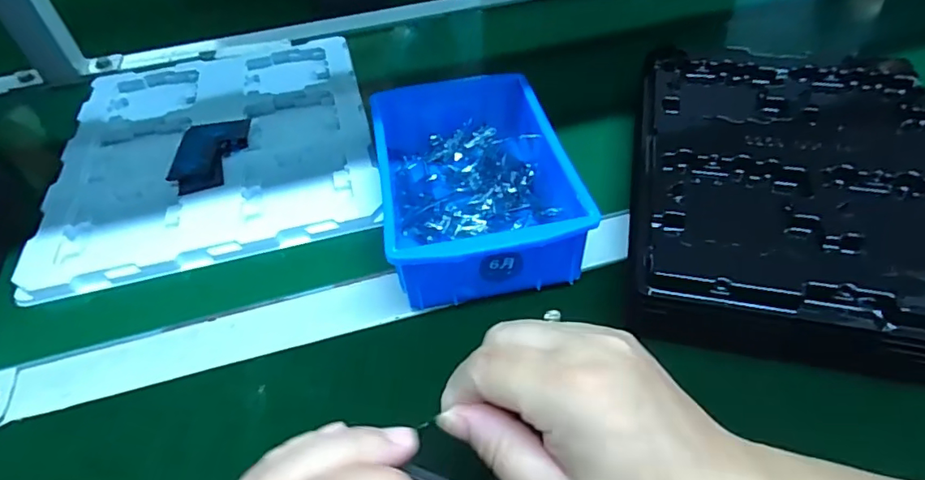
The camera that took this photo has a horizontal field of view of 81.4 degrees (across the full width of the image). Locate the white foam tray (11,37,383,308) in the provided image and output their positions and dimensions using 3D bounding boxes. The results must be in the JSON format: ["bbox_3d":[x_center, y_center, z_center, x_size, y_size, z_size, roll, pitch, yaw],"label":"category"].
[{"bbox_3d":[-0.233,-0.107,0.514,0.272,0.016,0.331,-13,47,-7],"label":"white foam tray"}]

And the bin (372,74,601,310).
[{"bbox_3d":[0.005,-0.050,0.410,0.127,0.061,0.200,-10,47,-4],"label":"bin"}]

